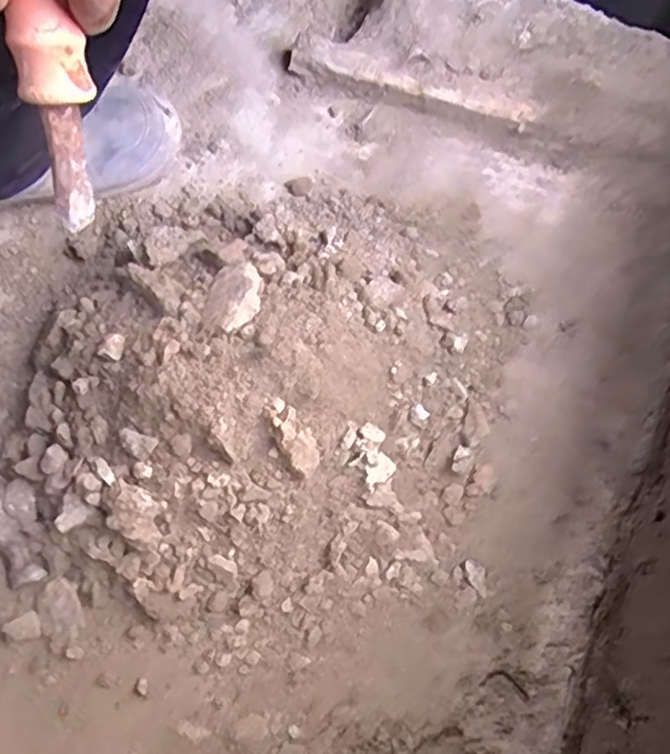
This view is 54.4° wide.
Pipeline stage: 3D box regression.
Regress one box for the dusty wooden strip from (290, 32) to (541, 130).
[{"bbox_3d":[0.069,-0.267,0.605,0.231,0.034,0.029,18,77,5],"label":"dusty wooden strip"}]

